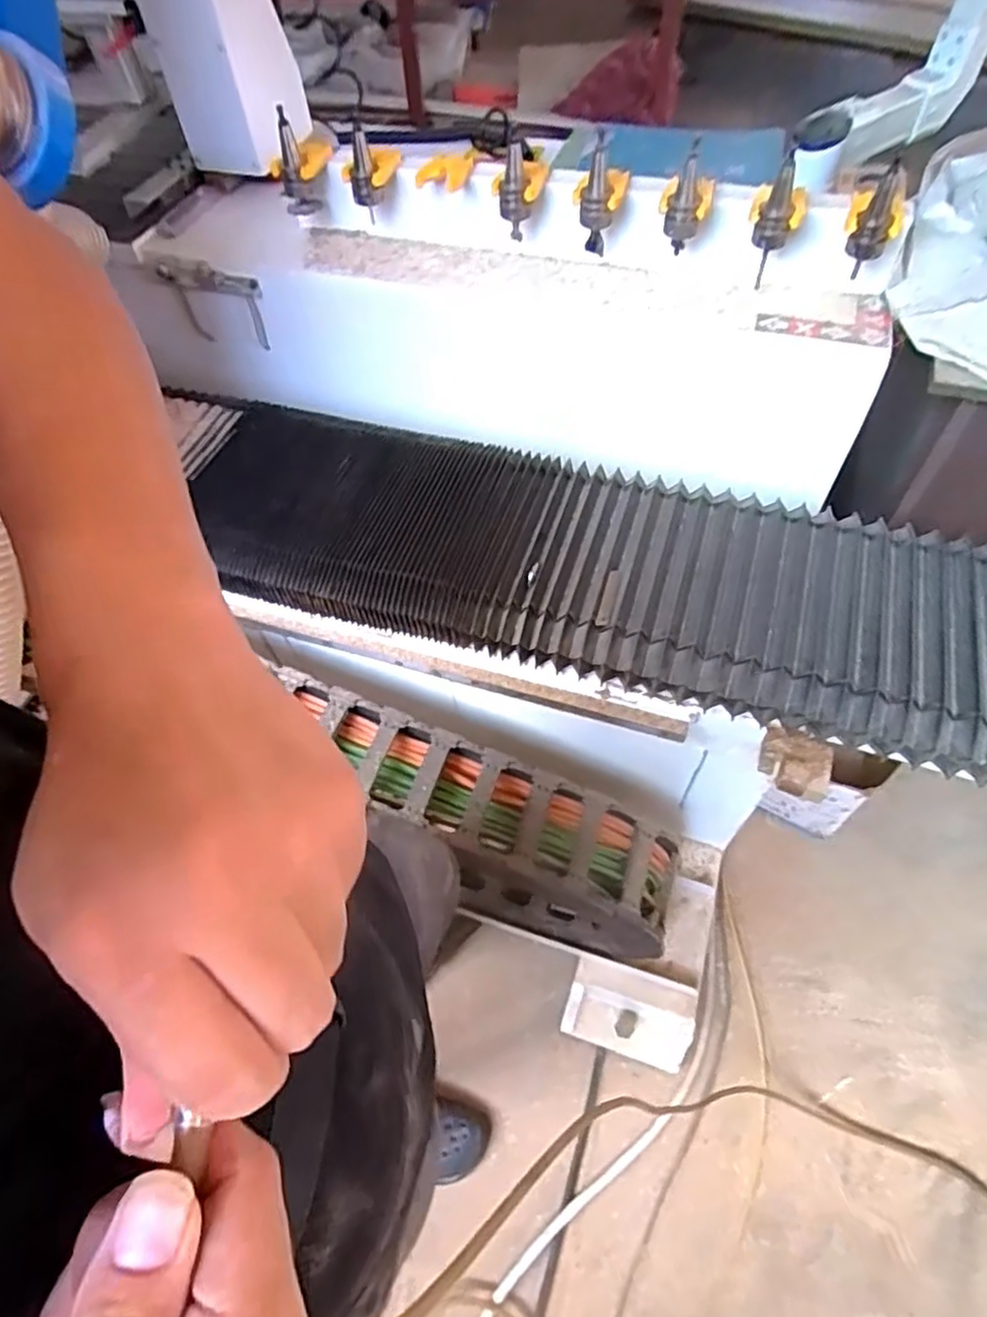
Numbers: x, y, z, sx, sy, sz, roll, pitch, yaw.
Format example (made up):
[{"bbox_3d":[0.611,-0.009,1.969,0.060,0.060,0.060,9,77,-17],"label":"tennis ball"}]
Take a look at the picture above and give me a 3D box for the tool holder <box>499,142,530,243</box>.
[{"bbox_3d":[0.033,-0.693,1.033,0.051,0.126,0.051,-6,38,-3],"label":"tool holder"}]

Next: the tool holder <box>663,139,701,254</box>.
[{"bbox_3d":[0.271,-0.645,0.980,0.048,0.121,0.041,7,57,8],"label":"tool holder"}]

